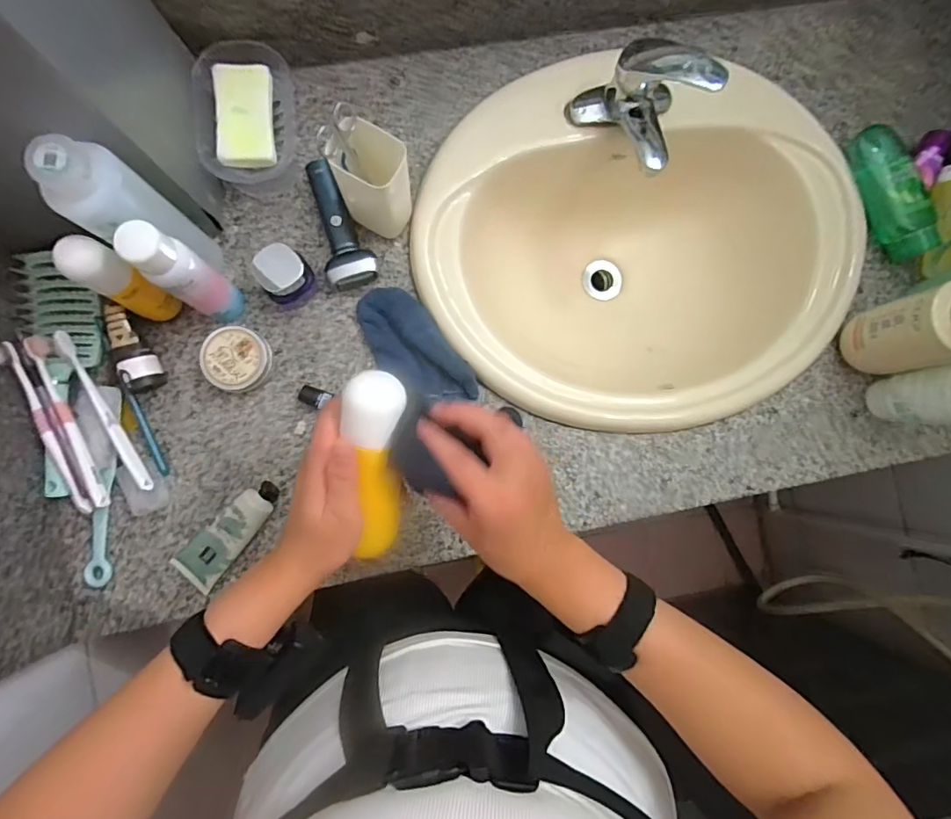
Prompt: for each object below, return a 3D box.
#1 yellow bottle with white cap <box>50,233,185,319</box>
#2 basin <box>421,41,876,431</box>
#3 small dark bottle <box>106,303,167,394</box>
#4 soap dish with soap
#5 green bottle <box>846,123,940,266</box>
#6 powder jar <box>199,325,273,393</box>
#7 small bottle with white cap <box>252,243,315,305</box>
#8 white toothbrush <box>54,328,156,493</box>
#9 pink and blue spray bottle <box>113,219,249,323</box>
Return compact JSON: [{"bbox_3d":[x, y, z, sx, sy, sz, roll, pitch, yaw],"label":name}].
[{"bbox_3d":[-0.334,-0.120,0.490,0.034,0.147,0.040,34,85,-2],"label":"yellow bottle with white cap"},{"bbox_3d":[0.189,-0.196,0.697,0.528,0.221,0.440,3,87,-4],"label":"basin"},{"bbox_3d":[-0.360,-0.063,0.530,0.032,0.036,0.094,-18,107,-5],"label":"small dark bottle"},{"bbox_3d":[-0.253,-0.320,0.564,0.096,0.054,0.148,-2,87,-4],"label":"soap dish with soap"},{"bbox_3d":[0.498,-0.261,0.607,0.049,0.039,0.166,-18,88,-5],"label":"green bottle"},{"bbox_3d":[-0.257,-0.053,0.548,0.062,0.039,0.066,0,87,-4],"label":"powder jar"},{"bbox_3d":[-0.205,-0.145,0.549,0.051,0.064,0.042,-39,90,-5],"label":"small bottle with white cap"},{"bbox_3d":[-0.386,0.005,0.522,0.018,0.016,0.181,-29,89,-5],"label":"white toothbrush"},{"bbox_3d":[-0.273,-0.125,0.487,0.042,0.166,0.043,0,87,-4],"label":"pink and blue spray bottle"}]

